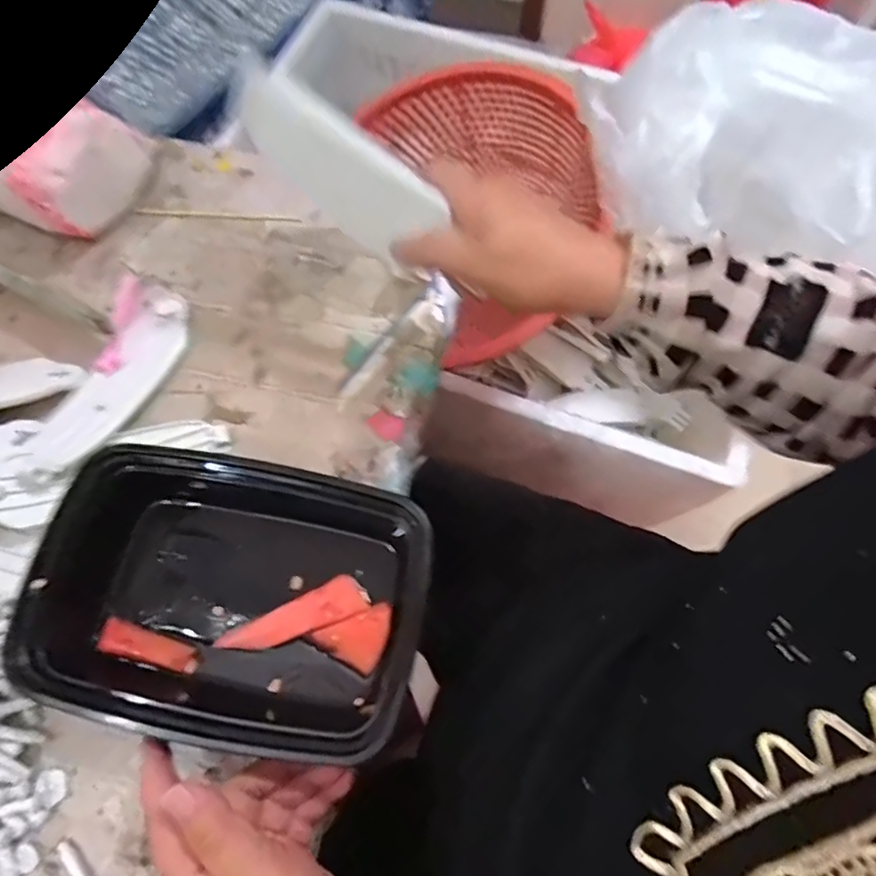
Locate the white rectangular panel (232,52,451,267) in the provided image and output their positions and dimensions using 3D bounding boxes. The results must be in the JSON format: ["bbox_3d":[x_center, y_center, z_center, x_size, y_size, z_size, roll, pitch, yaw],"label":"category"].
[{"bbox_3d":[-0.061,-0.156,0.317,0.133,0.049,0.011,37,30,-3],"label":"white rectangular panel"}]

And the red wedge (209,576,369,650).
[{"bbox_3d":[-0.086,0.108,0.337,0.087,0.011,0.024,-20,66,-7],"label":"red wedge"}]

